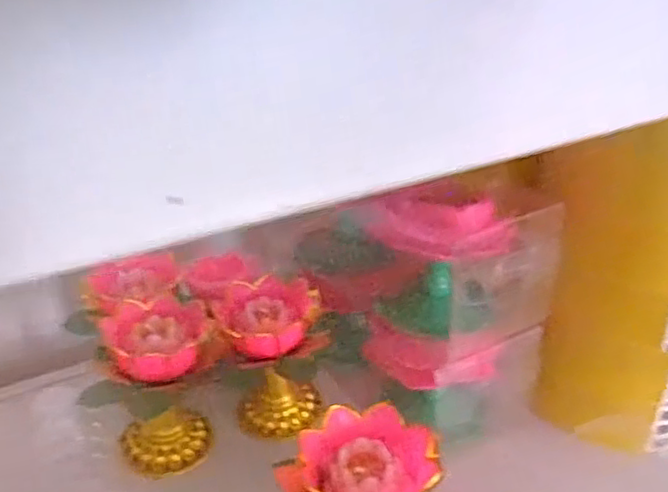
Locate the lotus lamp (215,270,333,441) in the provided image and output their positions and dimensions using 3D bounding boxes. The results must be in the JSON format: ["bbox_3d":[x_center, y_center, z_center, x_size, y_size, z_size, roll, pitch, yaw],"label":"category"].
[{"bbox_3d":[-0.045,0.080,0.475,0.074,0.097,0.068,-4,29,-8],"label":"lotus lamp"}]

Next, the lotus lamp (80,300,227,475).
[{"bbox_3d":[-0.123,0.095,0.449,0.084,0.099,0.076,-25,38,-38],"label":"lotus lamp"}]

